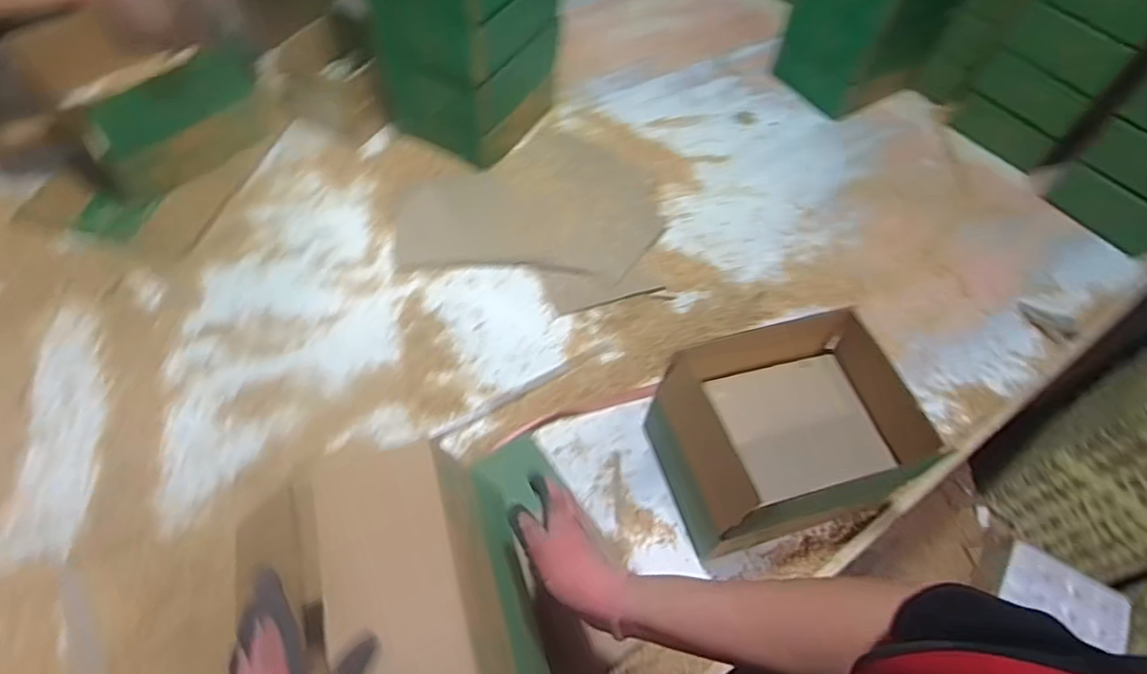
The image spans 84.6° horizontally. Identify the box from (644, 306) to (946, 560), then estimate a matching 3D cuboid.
[{"bbox_3d":[0.246,0.114,0.736,0.260,0.201,0.184,-15,59,-15],"label":"box"}]

